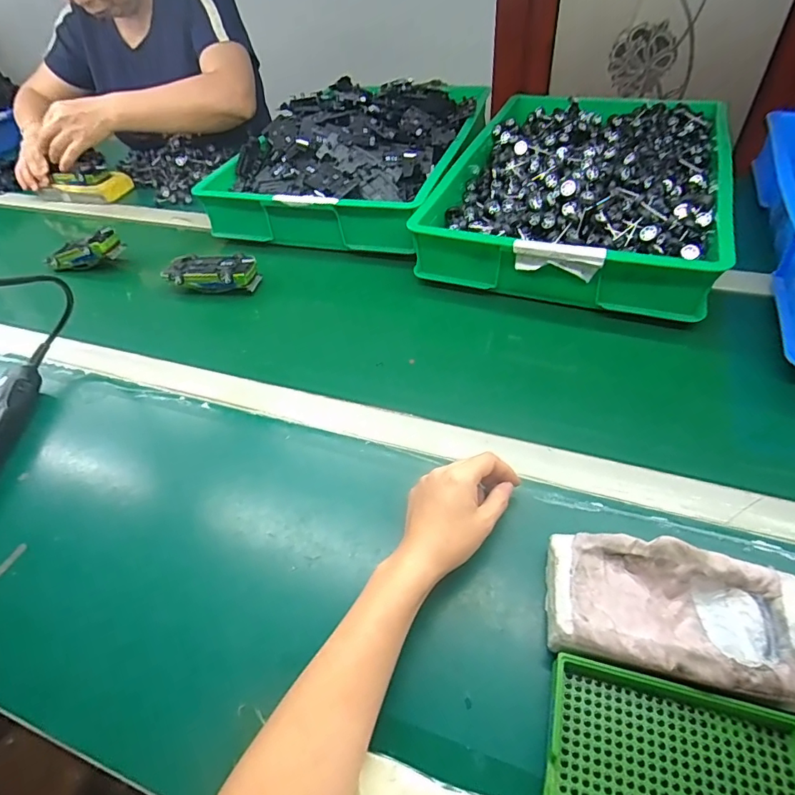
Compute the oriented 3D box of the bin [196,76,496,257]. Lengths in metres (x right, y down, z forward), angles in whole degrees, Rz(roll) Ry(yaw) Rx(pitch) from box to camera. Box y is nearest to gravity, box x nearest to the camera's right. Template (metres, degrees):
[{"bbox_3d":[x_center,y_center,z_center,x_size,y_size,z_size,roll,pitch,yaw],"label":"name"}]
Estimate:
[{"bbox_3d":[-0.053,-0.441,0.852,0.354,0.122,0.515,13,49,18],"label":"bin"}]

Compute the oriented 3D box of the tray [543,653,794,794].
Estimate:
[{"bbox_3d":[0.162,0.217,0.280,0.141,0.024,0.092,9,48,14],"label":"tray"}]

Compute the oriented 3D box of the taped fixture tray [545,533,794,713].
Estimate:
[{"bbox_3d":[0.186,0.150,0.334,0.162,0.044,0.088,7,48,12],"label":"taped fixture tray"}]

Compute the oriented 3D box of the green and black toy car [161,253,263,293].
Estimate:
[{"bbox_3d":[-0.263,-0.176,0.690,0.126,0.033,0.054,5,47,11],"label":"green and black toy car"}]

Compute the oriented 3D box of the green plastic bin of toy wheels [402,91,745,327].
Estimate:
[{"bbox_3d":[0.279,-0.323,0.736,0.360,0.116,0.532,15,50,19],"label":"green plastic bin of toy wheels"}]

